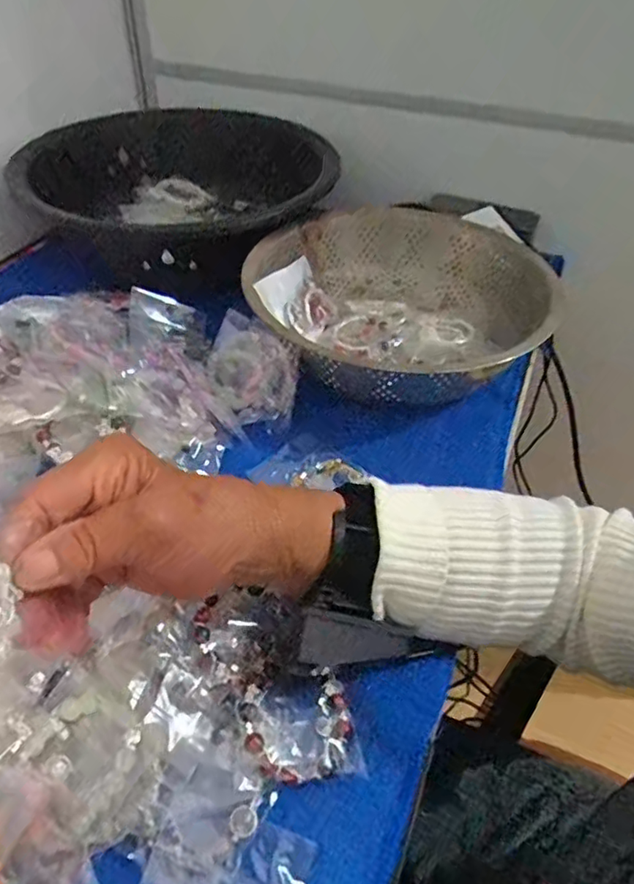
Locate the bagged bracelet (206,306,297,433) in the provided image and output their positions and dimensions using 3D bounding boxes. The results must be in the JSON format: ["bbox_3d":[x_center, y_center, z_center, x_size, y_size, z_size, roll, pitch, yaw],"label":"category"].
[{"bbox_3d":[-0.052,-0.059,0.483,0.097,0.072,0.024,40,15,20],"label":"bagged bracelet"}]

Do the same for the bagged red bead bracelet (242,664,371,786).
[{"bbox_3d":[-0.009,0.147,0.301,0.056,0.020,0.053,-8,45,-12],"label":"bagged red bead bracelet"}]

